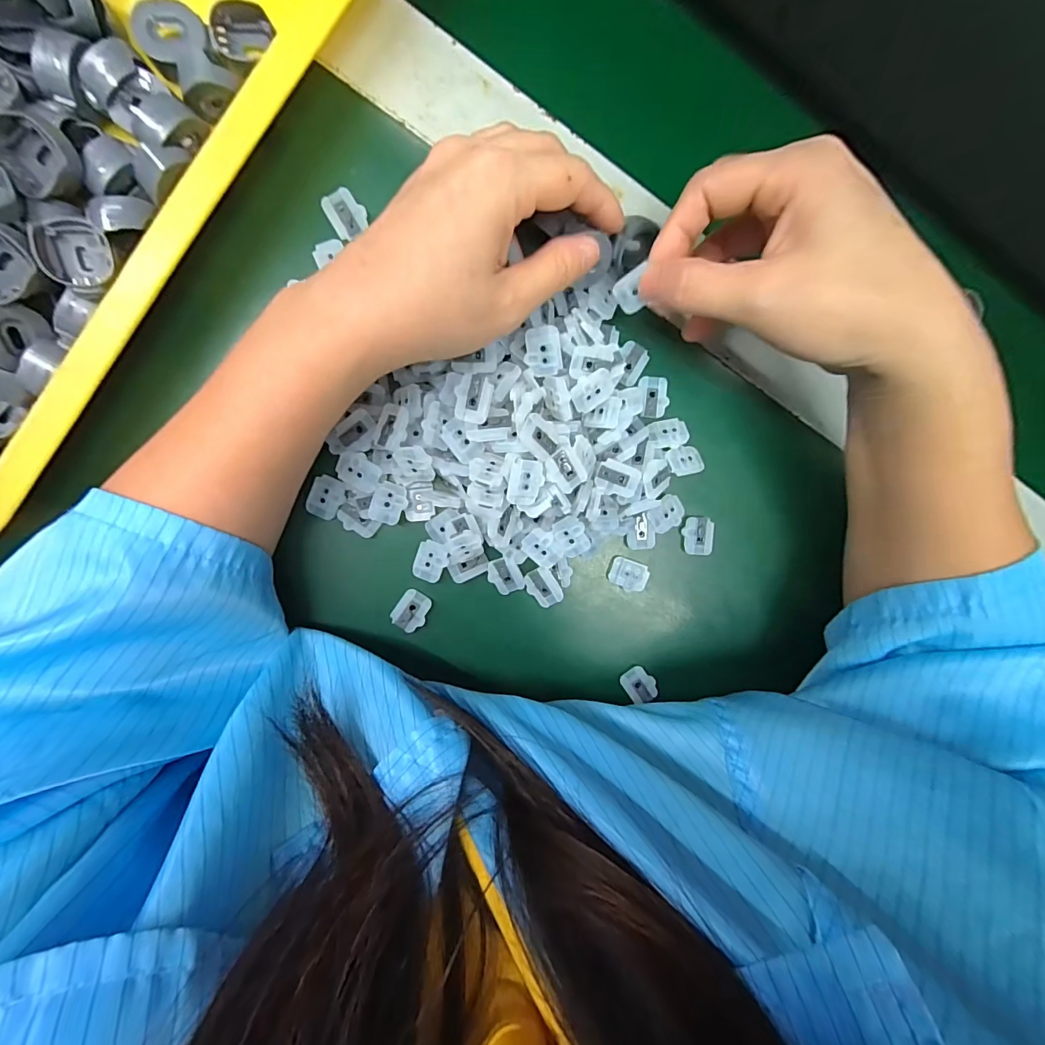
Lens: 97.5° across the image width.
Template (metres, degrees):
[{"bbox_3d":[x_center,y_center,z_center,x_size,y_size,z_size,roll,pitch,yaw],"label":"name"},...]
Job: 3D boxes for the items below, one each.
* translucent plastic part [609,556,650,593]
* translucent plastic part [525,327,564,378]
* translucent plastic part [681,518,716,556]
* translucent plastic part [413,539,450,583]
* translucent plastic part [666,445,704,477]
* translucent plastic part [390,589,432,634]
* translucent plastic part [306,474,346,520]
[{"bbox_3d":[0.060,0.030,0.259,0.020,0.006,0.016,16,93,-7],"label":"translucent plastic part"},{"bbox_3d":[0.010,-0.080,0.212,0.017,0.005,0.020,-2,95,-5],"label":"translucent plastic part"},{"bbox_3d":[0.100,0.008,0.261,0.017,0.005,0.021,2,94,-6],"label":"translucent plastic part"},{"bbox_3d":[-0.049,0.021,0.246,0.017,0.004,0.022,17,93,-7],"label":"translucent plastic part"},{"bbox_3d":[0.089,-0.034,0.252,0.021,0.007,0.016,-15,96,-4],"label":"translucent plastic part"},{"bbox_3d":[-0.060,0.048,0.248,0.017,0.004,0.022,36,90,-7],"label":"translucent plastic part"},{"bbox_3d":[-0.102,-0.013,0.238,0.017,0.004,0.022,23,92,-7],"label":"translucent plastic part"}]

